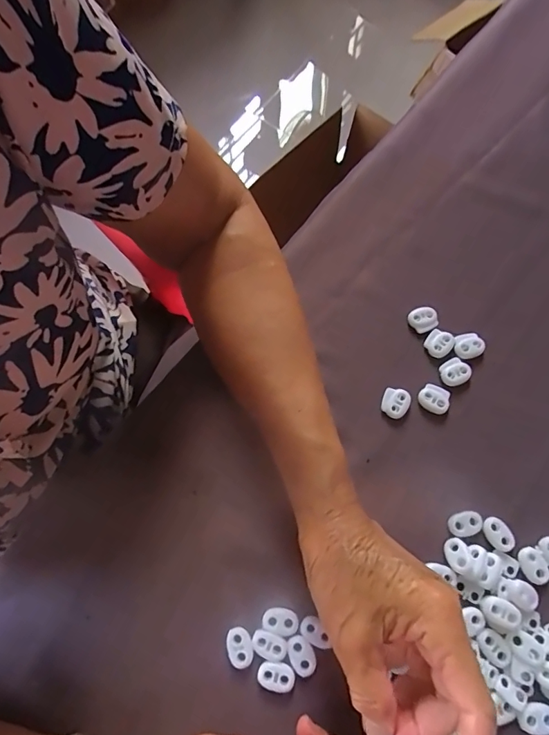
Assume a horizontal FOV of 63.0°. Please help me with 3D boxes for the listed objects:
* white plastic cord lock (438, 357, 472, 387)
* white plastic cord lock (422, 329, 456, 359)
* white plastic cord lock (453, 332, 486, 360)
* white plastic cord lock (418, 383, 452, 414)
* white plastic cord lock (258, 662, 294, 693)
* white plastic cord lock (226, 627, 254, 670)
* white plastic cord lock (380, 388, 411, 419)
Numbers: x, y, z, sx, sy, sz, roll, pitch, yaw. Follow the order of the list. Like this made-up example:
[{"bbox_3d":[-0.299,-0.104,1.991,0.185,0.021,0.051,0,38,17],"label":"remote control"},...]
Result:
[{"bbox_3d":[0.135,0.003,0.333,0.021,0.004,0.020,-34,75,-10],"label":"white plastic cord lock"},{"bbox_3d":[0.126,-0.019,0.341,0.020,0.004,0.021,35,76,11],"label":"white plastic cord lock"},{"bbox_3d":[0.148,-0.017,0.339,0.022,0.004,0.020,-20,73,-6],"label":"white plastic cord lock"},{"bbox_3d":[0.117,0.023,0.328,0.022,0.004,0.020,21,73,7],"label":"white plastic cord lock"},{"bbox_3d":[0.001,0.189,0.272,0.022,0.004,0.015,7,72,3],"label":"white plastic cord lock"},{"bbox_3d":[-0.022,0.175,0.279,0.016,0.004,0.023,-18,72,-5],"label":"white plastic cord lock"},{"bbox_3d":[0.089,0.026,0.329,0.020,0.004,0.021,28,74,9],"label":"white plastic cord lock"}]

